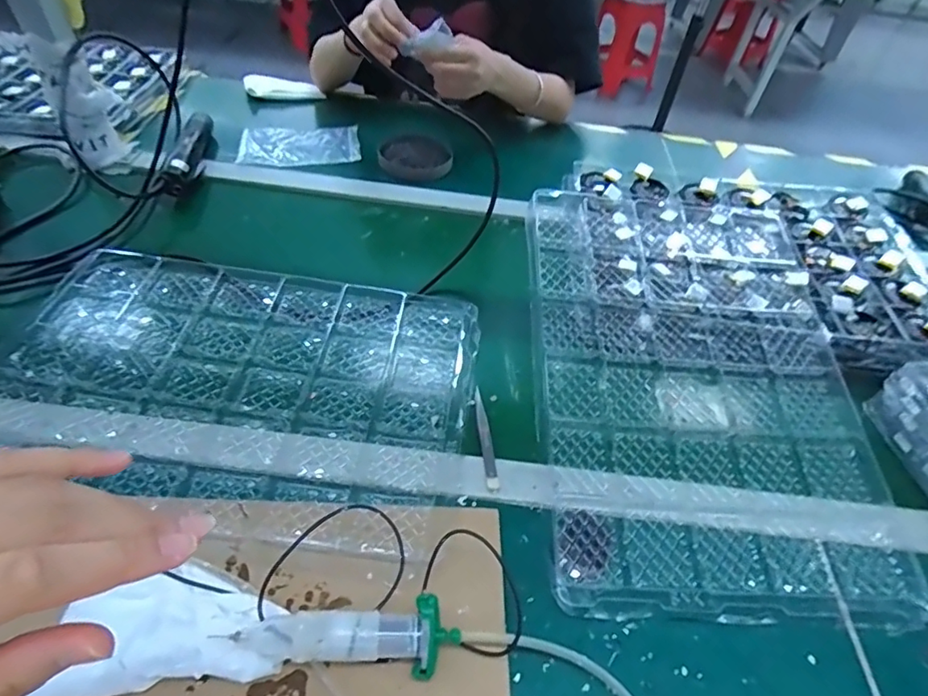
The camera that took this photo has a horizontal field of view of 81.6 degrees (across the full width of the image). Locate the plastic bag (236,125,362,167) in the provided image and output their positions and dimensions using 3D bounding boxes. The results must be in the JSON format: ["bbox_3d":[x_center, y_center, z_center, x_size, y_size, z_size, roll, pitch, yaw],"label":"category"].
[{"bbox_3d":[-0.249,-0.309,0.815,0.175,0.015,0.093,-2,47,-9],"label":"plastic bag"}]

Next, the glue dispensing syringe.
[{"bbox_3d":[-0.079,0.193,0.362,0.145,0.040,0.039,4,47,-2],"label":"glue dispensing syringe"}]

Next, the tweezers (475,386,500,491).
[{"bbox_3d":[0.019,0.082,0.507,0.011,0.004,0.110,-2,47,-9],"label":"tweezers"}]

